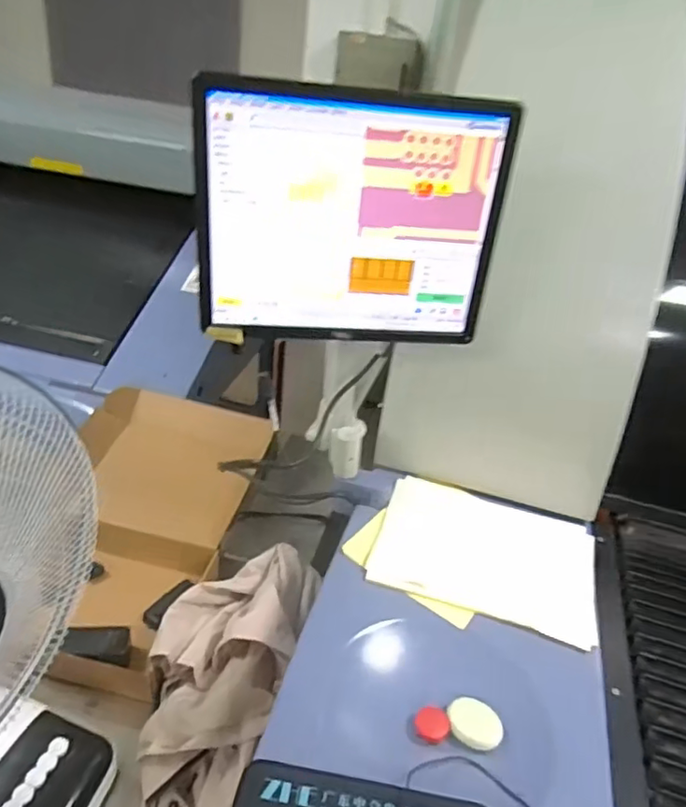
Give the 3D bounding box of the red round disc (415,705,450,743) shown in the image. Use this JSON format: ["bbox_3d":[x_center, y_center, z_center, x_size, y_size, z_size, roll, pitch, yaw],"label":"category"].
[{"bbox_3d":[0.104,0.370,0.685,0.039,0.007,0.040,5,32,-3],"label":"red round disc"}]

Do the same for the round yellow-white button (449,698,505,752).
[{"bbox_3d":[0.153,0.369,0.684,0.063,0.008,0.052,30,39,32],"label":"round yellow-white button"}]

